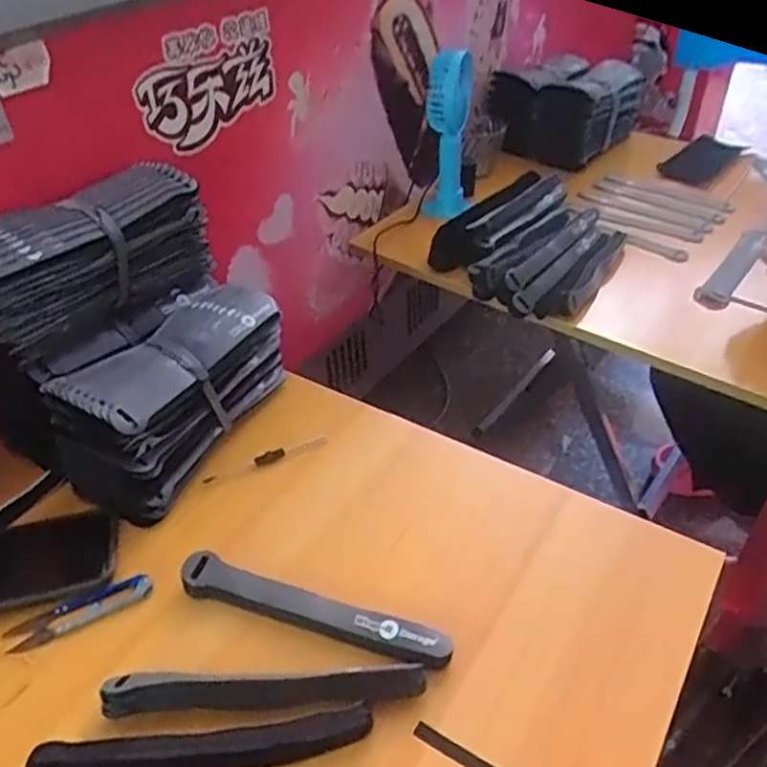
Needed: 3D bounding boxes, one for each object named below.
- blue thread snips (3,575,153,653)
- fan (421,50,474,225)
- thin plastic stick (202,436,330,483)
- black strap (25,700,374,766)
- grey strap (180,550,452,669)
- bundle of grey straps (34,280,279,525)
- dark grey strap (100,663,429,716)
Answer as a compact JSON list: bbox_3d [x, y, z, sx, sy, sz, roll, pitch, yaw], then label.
[{"bbox_3d":[-0.217,0.162,0.486,0.100,0.007,0.024,-20,43,-20],"label":"blue thread snips"},{"bbox_3d":[0.092,-0.353,0.969,0.066,0.225,0.112,1,41,3],"label":"fan"},{"bbox_3d":[-0.102,0.065,0.592,0.109,0.004,0.014,-19,44,-19],"label":"thin plastic stick"},{"bbox_3d":[-0.106,0.212,0.397,0.194,0.015,0.024,-6,40,-5],"label":"black strap"},{"bbox_3d":[-0.051,0.160,0.469,0.196,0.023,0.027,13,43,17],"label":"grey strap"},{"bbox_3d":[-0.184,0.002,0.597,0.107,0.095,0.214,16,44,20],"label":"bundle of grey straps"},{"bbox_3d":[-0.074,0.189,0.421,0.196,0.014,0.023,-2,40,0],"label":"dark grey strap"}]

